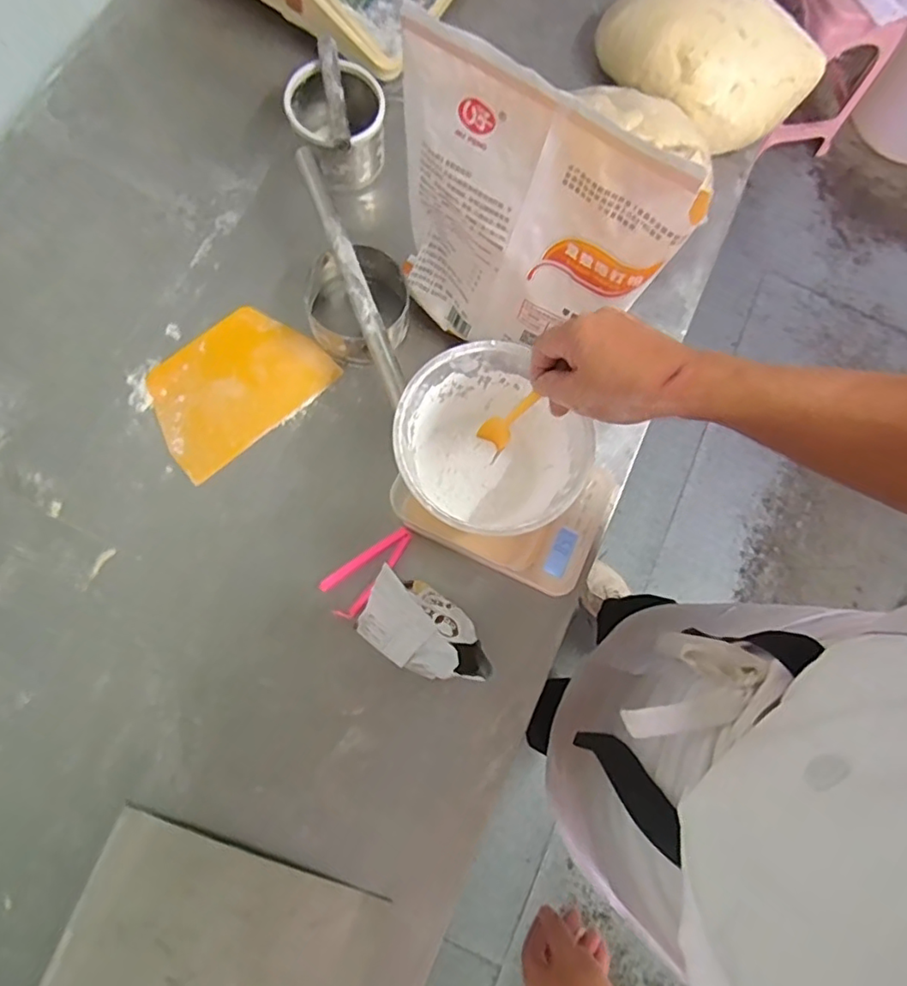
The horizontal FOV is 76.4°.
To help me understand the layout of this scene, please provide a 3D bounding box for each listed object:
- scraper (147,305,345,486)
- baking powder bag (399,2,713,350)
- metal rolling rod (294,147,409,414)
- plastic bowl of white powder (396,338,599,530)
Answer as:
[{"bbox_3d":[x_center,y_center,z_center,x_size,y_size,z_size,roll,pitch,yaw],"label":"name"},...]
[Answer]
[{"bbox_3d":[-0.240,-0.120,0.629,0.190,0.011,0.135,-42,81,-9],"label":"scraper"},{"bbox_3d":[0.051,-0.215,0.496,0.243,0.258,0.055,31,76,2],"label":"baking powder bag"},{"bbox_3d":[-0.105,-0.227,0.586,0.022,0.016,0.292,-20,79,-10],"label":"metal rolling rod"},{"bbox_3d":[0.030,-0.035,0.529,0.152,0.107,0.161,1,76,-5],"label":"plastic bowl of white powder"}]

